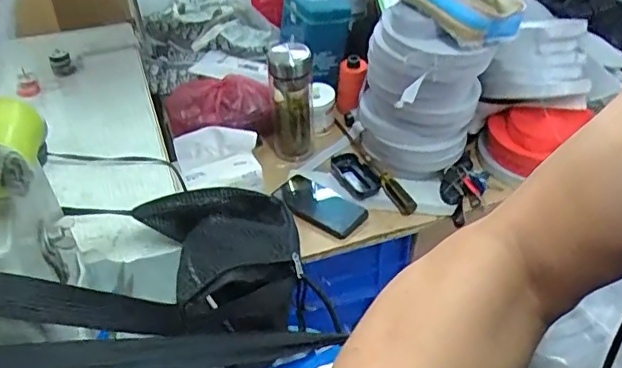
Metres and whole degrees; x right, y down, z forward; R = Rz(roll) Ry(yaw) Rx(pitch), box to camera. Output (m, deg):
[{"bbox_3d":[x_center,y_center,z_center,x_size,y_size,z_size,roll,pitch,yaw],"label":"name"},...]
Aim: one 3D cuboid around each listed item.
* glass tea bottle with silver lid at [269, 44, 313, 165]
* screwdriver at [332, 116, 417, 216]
[{"bbox_3d":[-0.040,-0.152,1.085,0.086,0.228,0.091,-3,27,2],"label":"glass tea bottle with silver lid"},{"bbox_3d":[0.110,-0.040,1.062,0.032,0.030,0.294,-7,36,-21],"label":"screwdriver"}]

